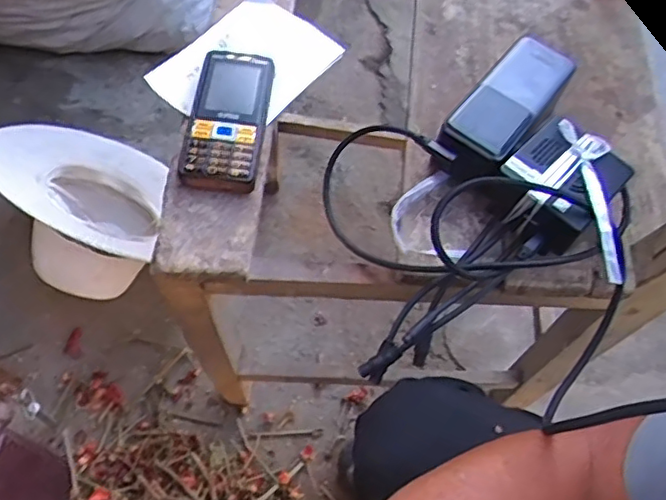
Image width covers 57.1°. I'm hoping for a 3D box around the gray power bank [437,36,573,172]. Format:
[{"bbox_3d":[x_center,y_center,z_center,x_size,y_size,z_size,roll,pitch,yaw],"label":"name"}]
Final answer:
[{"bbox_3d":[0.136,-0.110,0.482,0.054,0.050,0.125,37,67,15],"label":"gray power bank"}]

